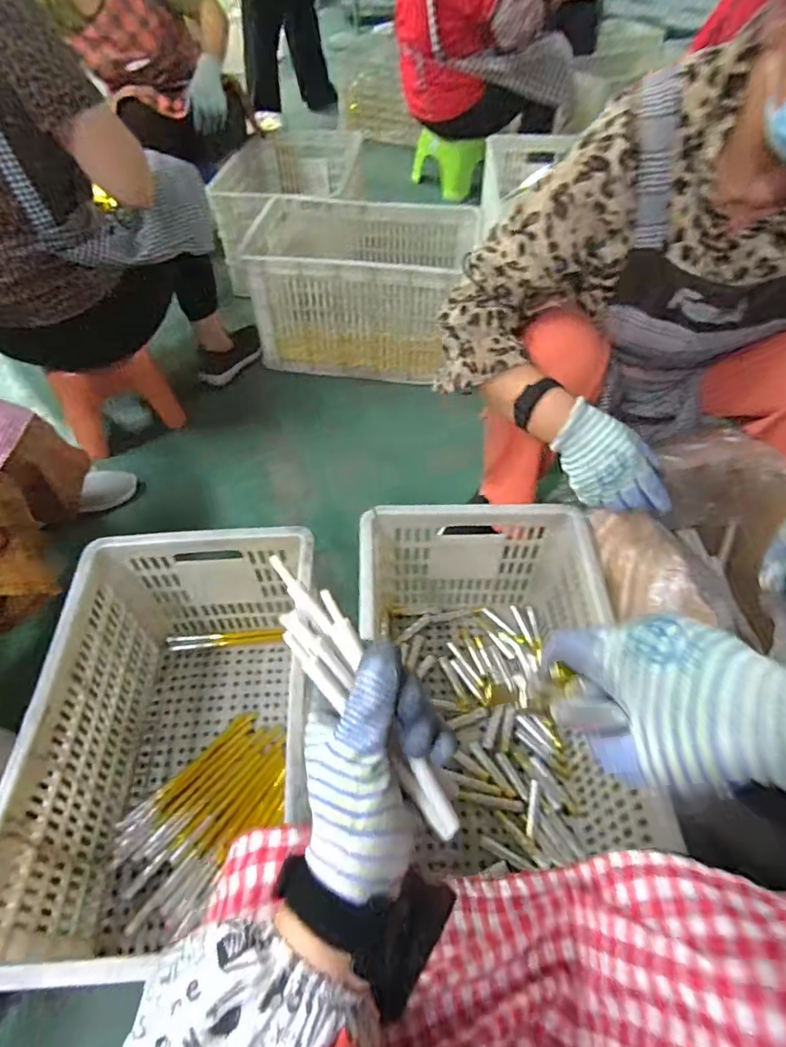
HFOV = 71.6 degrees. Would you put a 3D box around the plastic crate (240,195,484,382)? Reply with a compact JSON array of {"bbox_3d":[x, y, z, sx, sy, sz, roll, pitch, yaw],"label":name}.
[{"bbox_3d":[-0.076,-0.600,1.387,0.516,0.271,0.372,8,54,9],"label":"plastic crate"}]

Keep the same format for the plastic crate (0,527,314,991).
[{"bbox_3d":[-0.248,0.262,0.697,0.284,0.270,0.475,-4,53,0],"label":"plastic crate"}]

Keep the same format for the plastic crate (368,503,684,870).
[{"bbox_3d":[0.121,0.202,0.744,0.318,0.254,0.394,-4,53,0],"label":"plastic crate"}]

